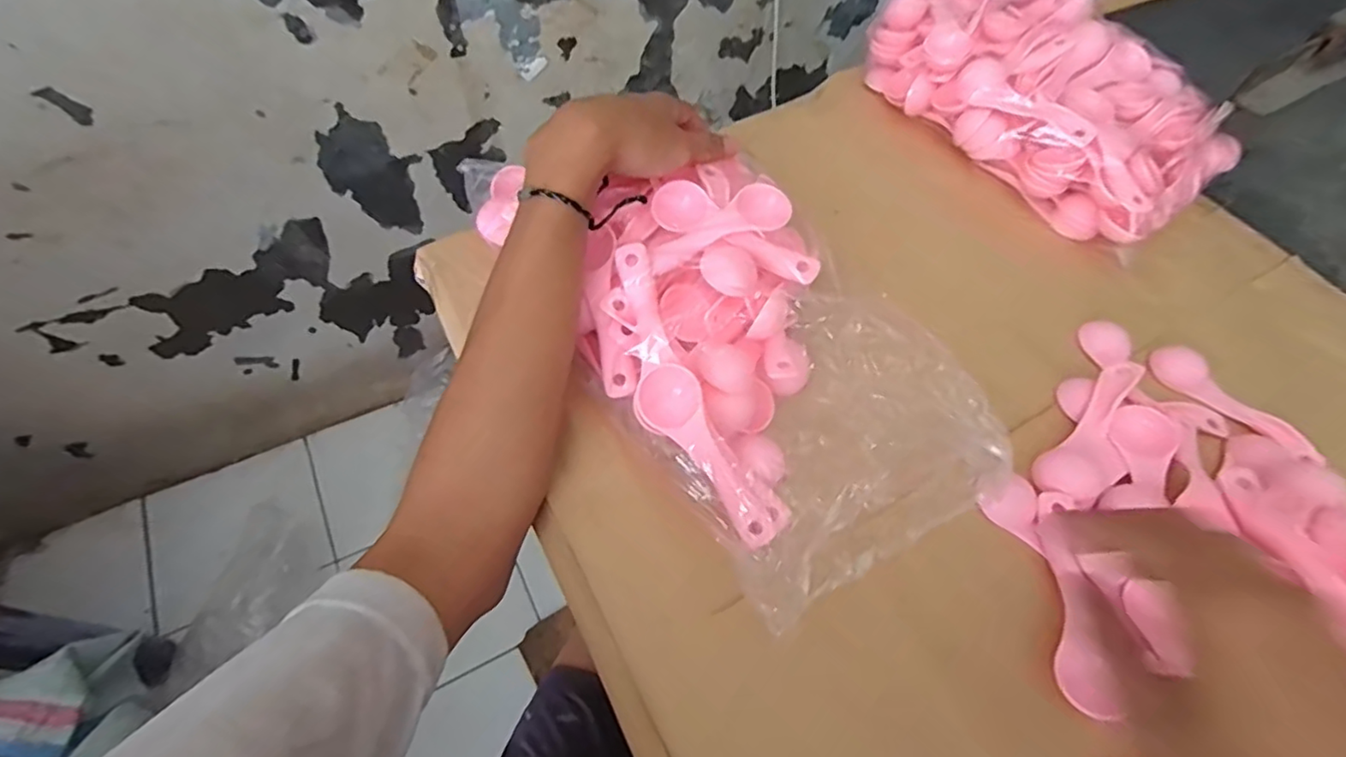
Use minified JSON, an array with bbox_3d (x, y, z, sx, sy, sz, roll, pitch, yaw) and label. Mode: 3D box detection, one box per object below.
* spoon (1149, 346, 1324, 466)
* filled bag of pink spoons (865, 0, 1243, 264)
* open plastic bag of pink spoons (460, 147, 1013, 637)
[{"bbox_3d":[0.368,0.015,0.403,0.032,0.013,0.102,-34,66,-23],"label":"spoon"},{"bbox_3d":[0.307,-0.255,0.525,0.180,0.080,0.314,-33,66,-22],"label":"filled bag of pink spoons"},{"bbox_3d":[0.024,-0.035,0.368,0.162,0.087,0.319,-25,63,-19],"label":"open plastic bag of pink spoons"}]

